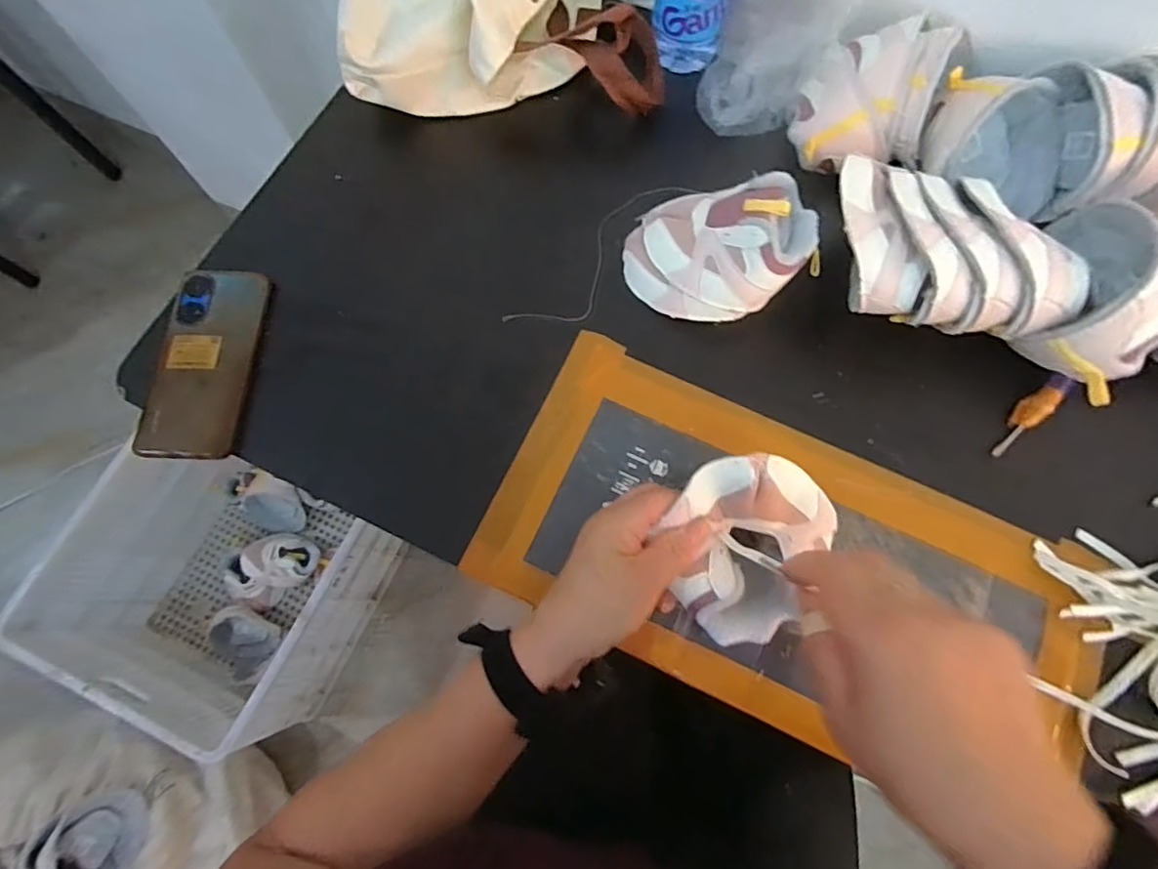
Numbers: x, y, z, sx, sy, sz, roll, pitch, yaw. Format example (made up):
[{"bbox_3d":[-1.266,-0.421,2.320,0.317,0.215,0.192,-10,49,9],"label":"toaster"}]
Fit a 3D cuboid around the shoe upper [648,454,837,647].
[{"bbox_3d":[0.112,0.068,0.366,0.098,0.051,0.123,33,76,12],"label":"shoe upper"}]

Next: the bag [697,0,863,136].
[{"bbox_3d":[0.177,-0.361,0.480,0.105,0.109,0.144,20,73,7],"label":"bag"}]

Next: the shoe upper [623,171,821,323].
[{"bbox_3d":[0.112,-0.150,0.447,0.148,0.071,0.095,13,73,5],"label":"shoe upper"}]

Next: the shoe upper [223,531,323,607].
[{"bbox_3d":[-0.593,0.259,1.072,0.178,0.075,0.118,-29,73,-7],"label":"shoe upper"}]

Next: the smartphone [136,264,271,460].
[{"bbox_3d":[-0.307,-0.062,0.455,0.073,0.015,0.163,4,72,-7],"label":"smartphone"}]

